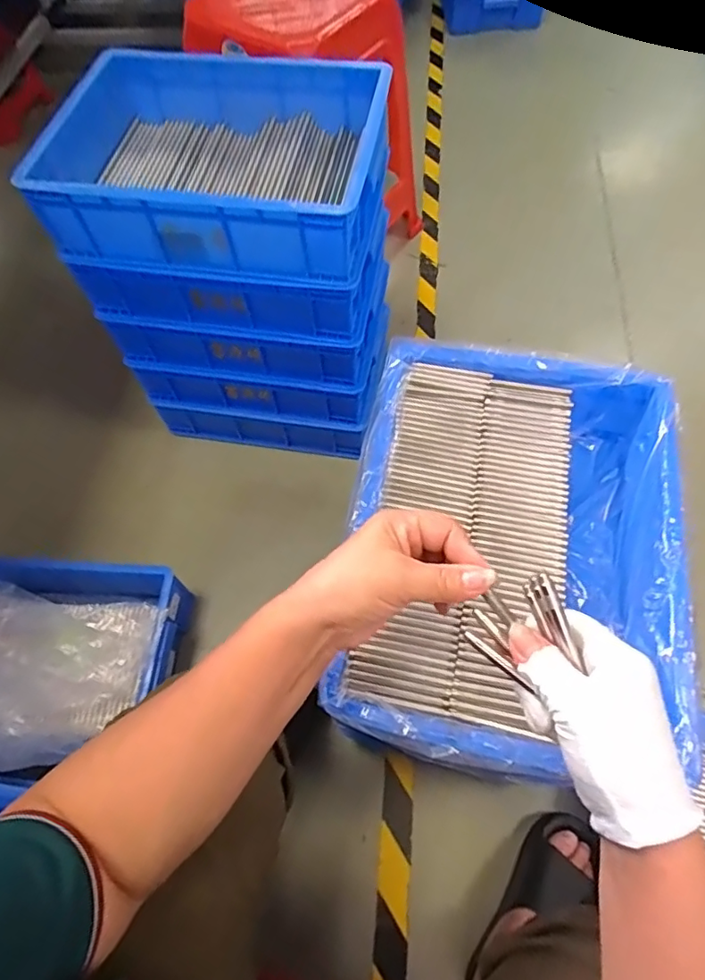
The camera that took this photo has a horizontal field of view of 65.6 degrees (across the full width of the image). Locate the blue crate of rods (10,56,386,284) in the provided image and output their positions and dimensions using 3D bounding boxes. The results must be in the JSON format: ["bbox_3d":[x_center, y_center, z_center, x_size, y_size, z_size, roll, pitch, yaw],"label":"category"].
[{"bbox_3d":[-0.168,-0.436,0.736,0.411,0.115,0.317,10,64,7],"label":"blue crate of rods"}]

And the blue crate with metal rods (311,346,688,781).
[{"bbox_3d":[0.158,0.055,0.565,0.297,0.121,0.416,9,64,7],"label":"blue crate with metal rods"}]

